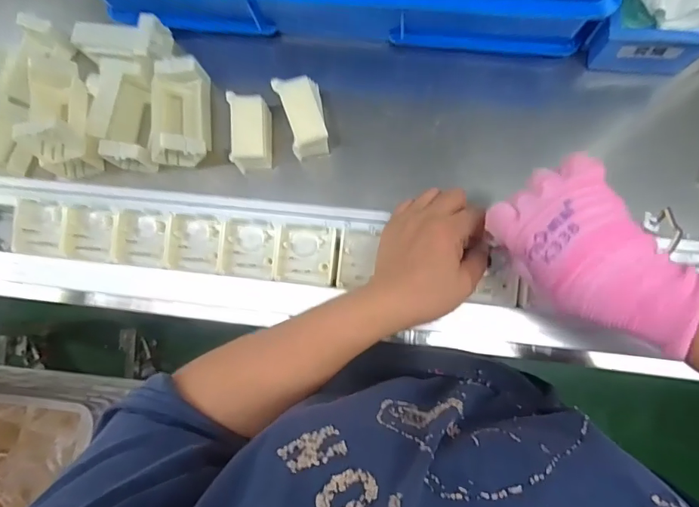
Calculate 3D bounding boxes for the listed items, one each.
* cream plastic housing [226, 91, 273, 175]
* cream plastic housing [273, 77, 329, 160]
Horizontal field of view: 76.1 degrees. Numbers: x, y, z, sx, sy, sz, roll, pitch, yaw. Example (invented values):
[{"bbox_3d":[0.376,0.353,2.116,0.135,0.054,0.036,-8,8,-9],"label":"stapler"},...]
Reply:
[{"bbox_3d":[-0.116,-0.142,0.530,0.051,0.037,0.082,-1,95,-13],"label":"cream plastic housing"},{"bbox_3d":[-0.050,-0.156,0.517,0.050,0.054,0.077,-15,82,3],"label":"cream plastic housing"}]

